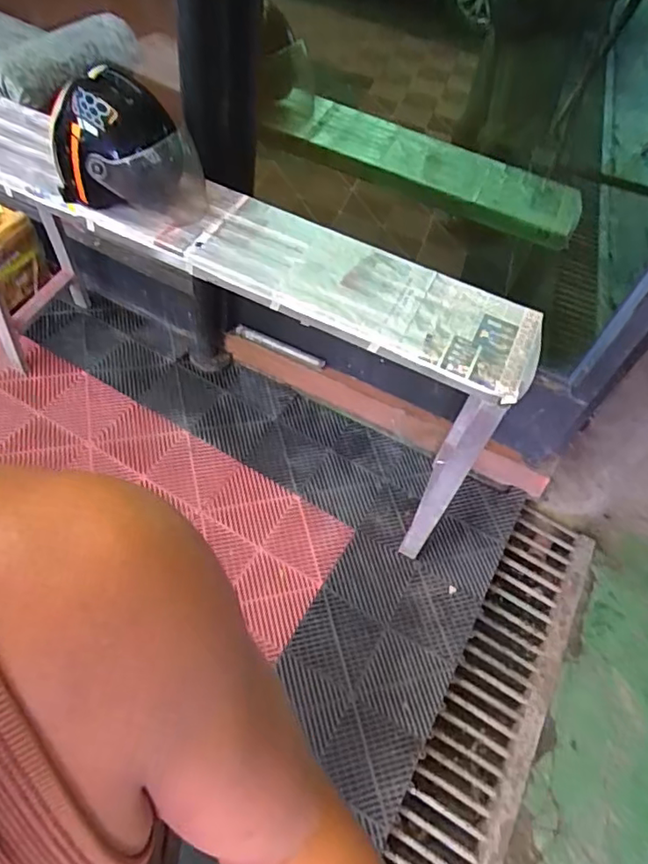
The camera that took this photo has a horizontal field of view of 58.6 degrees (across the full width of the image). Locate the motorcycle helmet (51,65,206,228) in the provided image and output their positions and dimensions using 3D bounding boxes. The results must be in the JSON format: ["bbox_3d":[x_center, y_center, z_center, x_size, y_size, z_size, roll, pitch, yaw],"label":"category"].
[{"bbox_3d":[-0.412,-0.584,1.192,0.297,0.229,0.229,-6,56,-14],"label":"motorcycle helmet"}]

